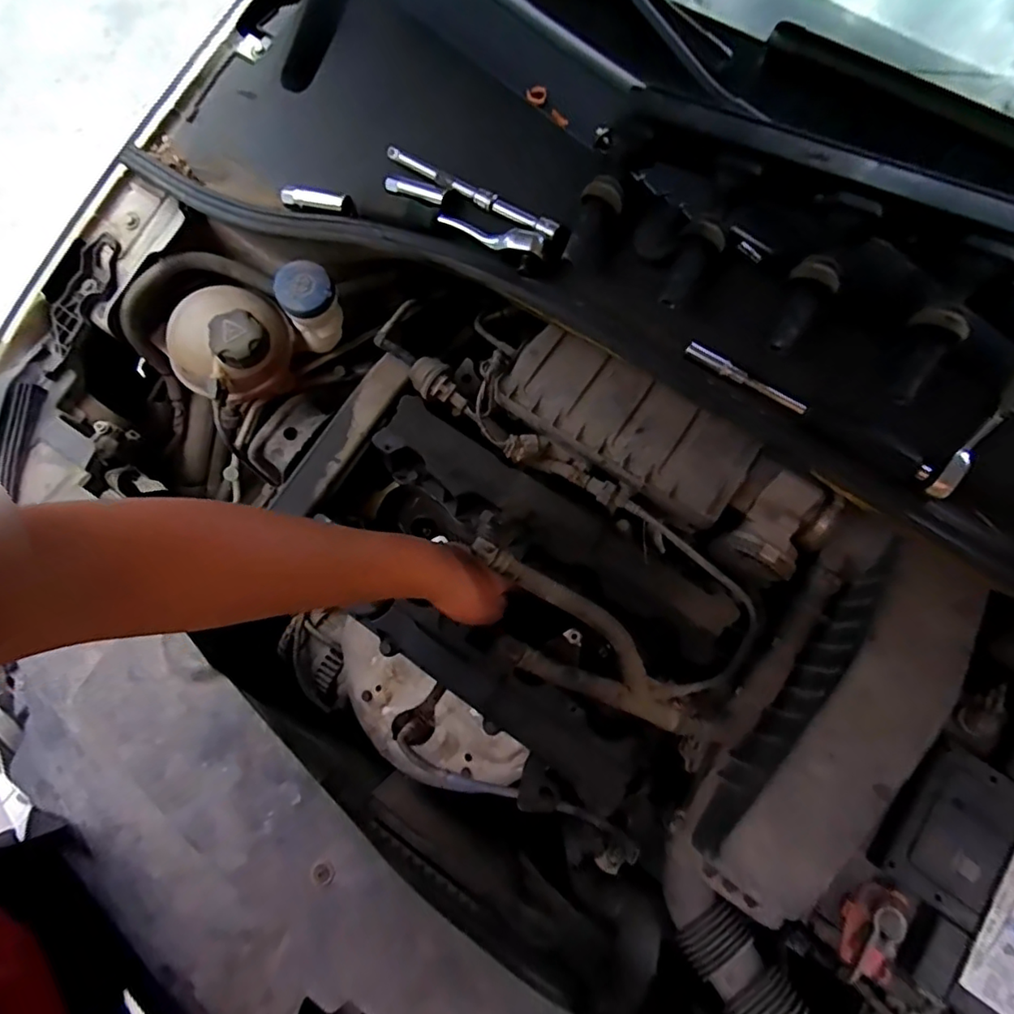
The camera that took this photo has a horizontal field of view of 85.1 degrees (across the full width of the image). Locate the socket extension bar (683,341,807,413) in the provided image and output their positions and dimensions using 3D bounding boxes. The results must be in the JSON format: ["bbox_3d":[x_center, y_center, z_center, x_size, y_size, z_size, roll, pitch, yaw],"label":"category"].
[{"bbox_3d":[0.179,-0.097,0.416,0.095,0.013,0.008,36,79,10],"label":"socket extension bar"}]

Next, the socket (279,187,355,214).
[{"bbox_3d":[-0.180,-0.290,0.523,0.075,0.017,0.014,15,76,5],"label":"socket"}]

